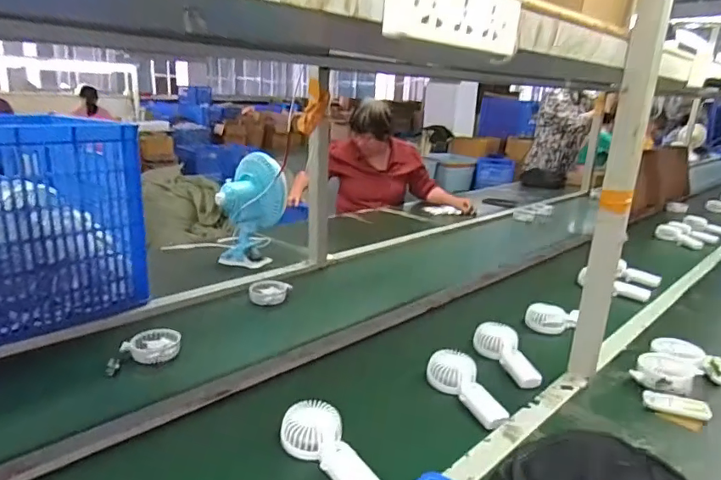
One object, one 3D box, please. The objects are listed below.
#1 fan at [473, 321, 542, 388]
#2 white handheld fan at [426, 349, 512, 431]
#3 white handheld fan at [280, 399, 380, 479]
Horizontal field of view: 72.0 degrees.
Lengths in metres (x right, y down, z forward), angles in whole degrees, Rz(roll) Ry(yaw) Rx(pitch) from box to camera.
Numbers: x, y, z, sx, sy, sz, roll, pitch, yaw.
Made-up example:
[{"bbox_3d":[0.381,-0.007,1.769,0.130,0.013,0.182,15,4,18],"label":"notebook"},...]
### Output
[{"bbox_3d":[0.292,0.217,0.980,0.071,0.053,0.168,1,18,-10],"label":"fan"},{"bbox_3d":[0.190,0.256,0.864,0.081,0.045,0.186,-4,19,-23],"label":"white handheld fan"},{"bbox_3d":[-0.047,0.295,0.689,0.087,0.047,0.180,-7,20,-30],"label":"white handheld fan"}]

